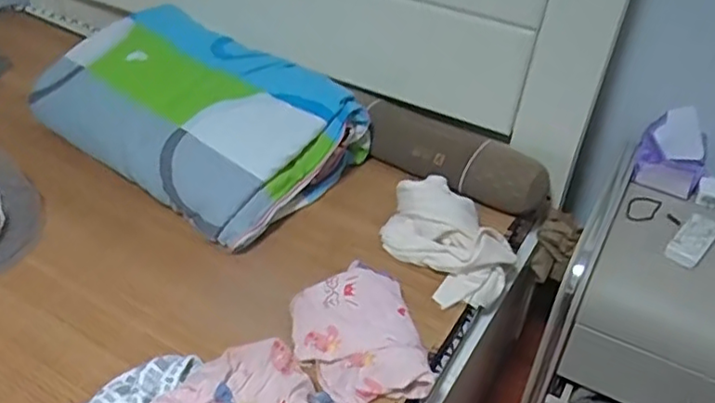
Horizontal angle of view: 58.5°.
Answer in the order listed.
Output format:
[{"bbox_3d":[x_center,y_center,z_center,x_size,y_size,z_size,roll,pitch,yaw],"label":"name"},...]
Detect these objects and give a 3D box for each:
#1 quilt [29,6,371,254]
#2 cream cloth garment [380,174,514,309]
[{"bbox_3d":[-0.313,-0.186,1.191,0.586,0.137,0.343,25,44,27],"label":"quilt"},{"bbox_3d":[0.146,0.059,1.046,0.164,0.094,0.227,-22,44,-26],"label":"cream cloth garment"}]

